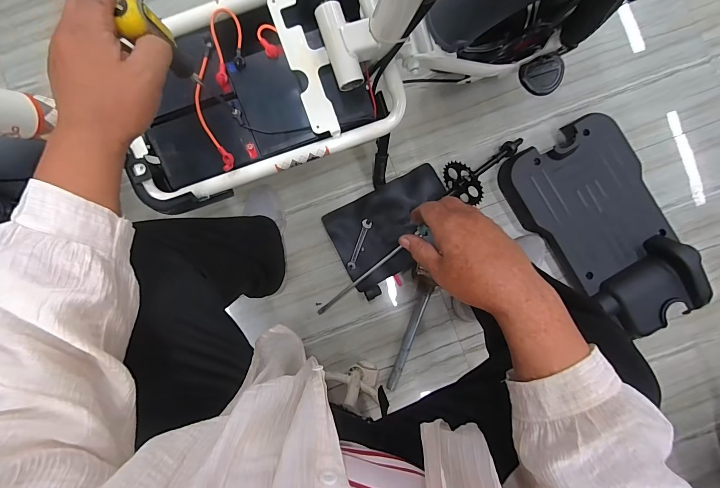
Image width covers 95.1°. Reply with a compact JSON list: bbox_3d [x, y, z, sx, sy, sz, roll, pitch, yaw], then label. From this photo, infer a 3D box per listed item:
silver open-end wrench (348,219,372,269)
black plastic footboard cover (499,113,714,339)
[{"bbox_3d":[-0.001,0.000,0.757,0.022,0.004,0.115,20,87,2],"label":"silver open-end wrench"},{"bbox_3d":[0.543,-0.038,0.728,0.276,0.081,0.469,-30,87,-1],"label":"black plastic footboard cover"}]

